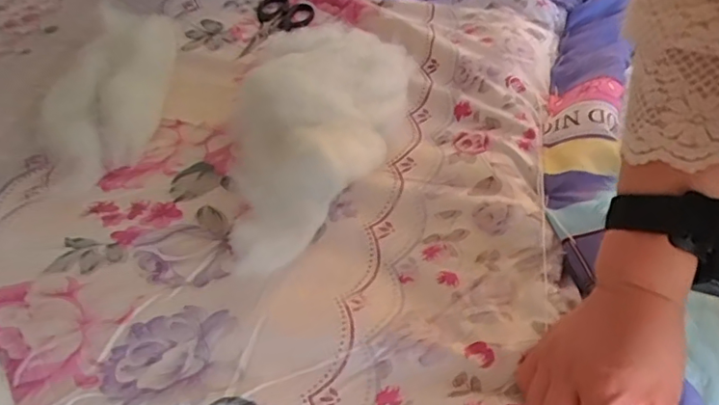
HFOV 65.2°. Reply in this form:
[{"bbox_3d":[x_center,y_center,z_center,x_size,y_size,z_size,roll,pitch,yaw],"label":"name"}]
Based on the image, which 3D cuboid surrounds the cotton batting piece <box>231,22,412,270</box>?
[{"bbox_3d":[-0.044,-0.073,0.492,0.145,0.063,0.289,28,54,18],"label":"cotton batting piece"}]

